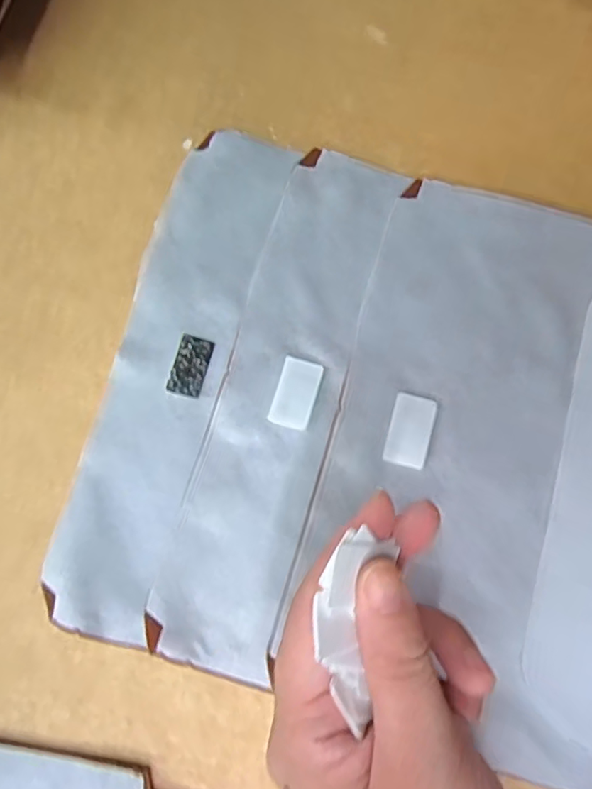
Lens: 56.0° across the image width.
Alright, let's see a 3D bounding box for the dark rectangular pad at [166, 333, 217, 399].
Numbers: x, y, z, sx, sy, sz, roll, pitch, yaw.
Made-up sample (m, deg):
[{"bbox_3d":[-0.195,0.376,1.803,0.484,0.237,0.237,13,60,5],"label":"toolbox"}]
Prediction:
[{"bbox_3d":[-0.051,-0.014,0.266,0.016,0.004,0.029,16,79,4],"label":"dark rectangular pad"}]

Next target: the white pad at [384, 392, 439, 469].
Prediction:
[{"bbox_3d":[0.053,0.016,0.256,0.019,0.004,0.033,15,79,4],"label":"white pad"}]

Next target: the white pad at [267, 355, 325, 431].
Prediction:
[{"bbox_3d":[0.000,-0.001,0.262,0.020,0.007,0.033,17,79,4],"label":"white pad"}]

